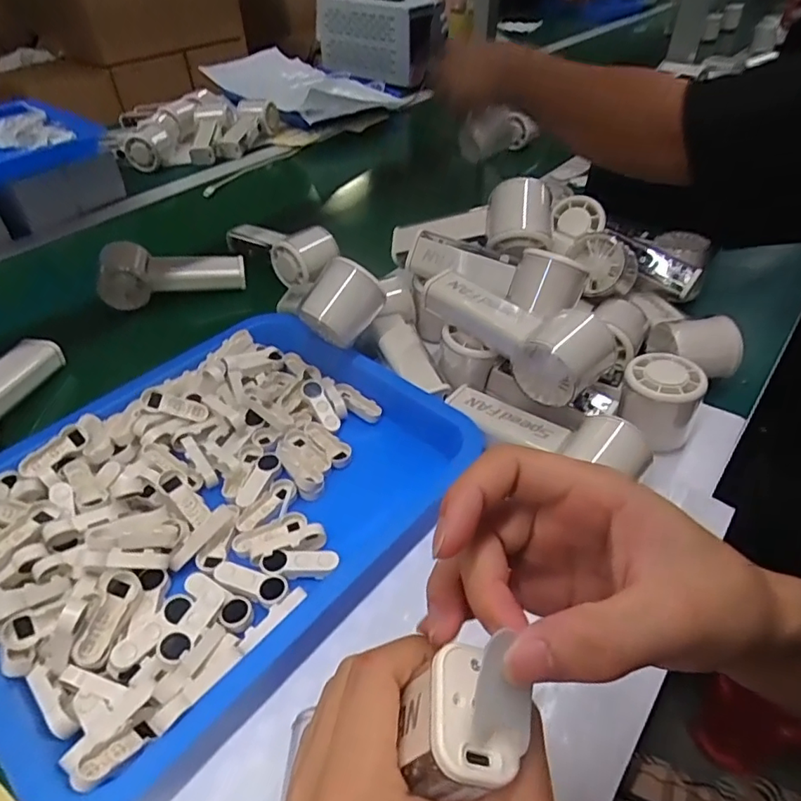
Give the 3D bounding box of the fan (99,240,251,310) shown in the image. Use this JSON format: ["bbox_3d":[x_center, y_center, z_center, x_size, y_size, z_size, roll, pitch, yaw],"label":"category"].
[{"bbox_3d":[-0.249,-0.143,0.599,0.147,0.050,0.045,-11,44,-10],"label":"fan"}]

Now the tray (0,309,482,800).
[{"bbox_3d":[-0.134,0.061,0.384,0.258,0.036,0.325,30,51,29],"label":"tray"}]

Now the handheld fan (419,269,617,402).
[{"bbox_3d":[0.089,-0.053,0.437,0.061,0.062,0.146,-31,51,-28],"label":"handheld fan"}]

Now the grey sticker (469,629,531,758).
[{"bbox_3d":[0.032,0.089,0.168,0.018,0.004,0.034,9,83,-7],"label":"grey sticker"}]

